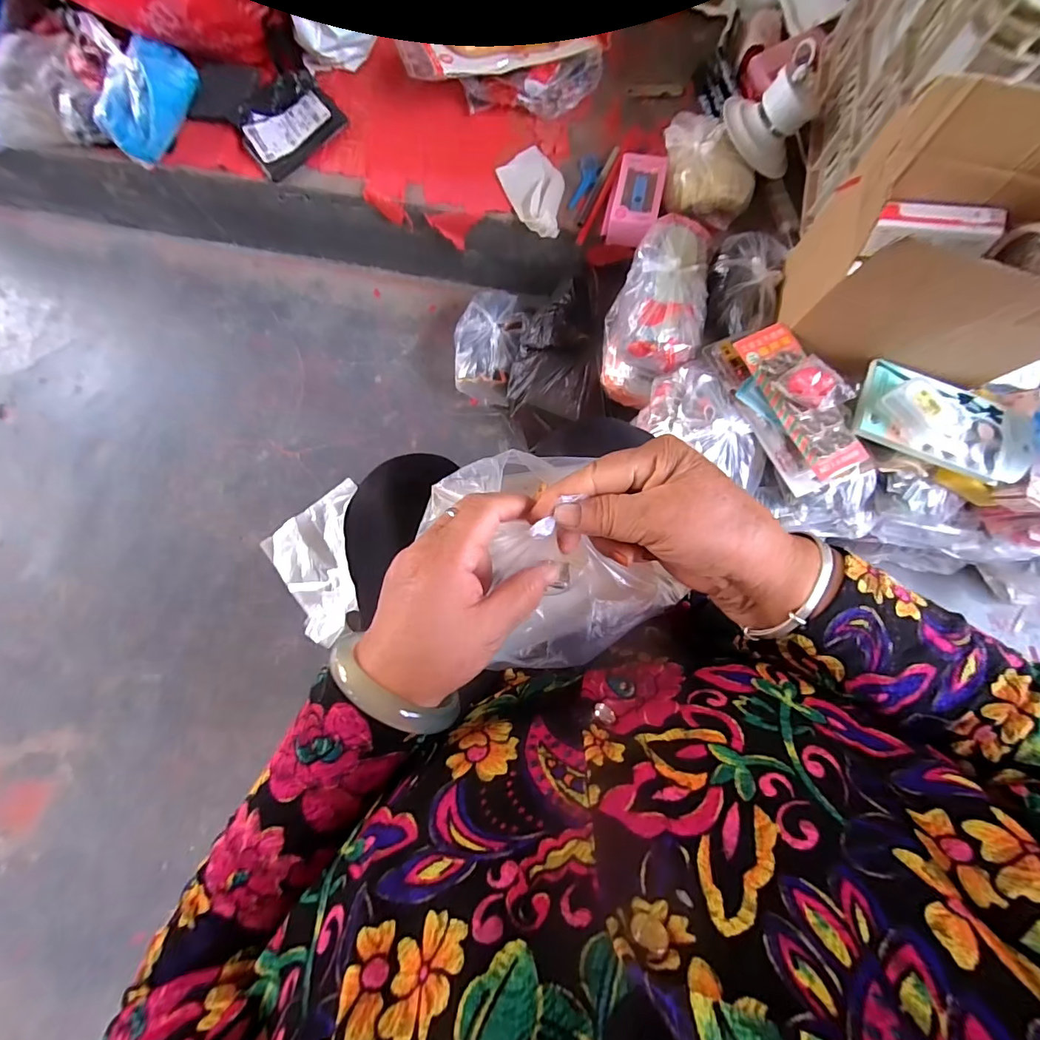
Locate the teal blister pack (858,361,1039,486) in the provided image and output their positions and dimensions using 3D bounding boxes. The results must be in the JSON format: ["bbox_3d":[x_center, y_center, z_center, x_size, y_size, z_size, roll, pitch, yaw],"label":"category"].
[{"bbox_3d":[0.473,-0.111,0.500,0.180,0.046,0.095,19,84,6],"label":"teal blister pack"}]

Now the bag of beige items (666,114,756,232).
[{"bbox_3d":[0.262,-0.494,0.640,0.117,0.060,0.142,0,82,4],"label":"bag of beige items"}]

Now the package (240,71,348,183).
[{"bbox_3d":[-0.362,-0.617,0.719,0.150,0.026,0.116,-44,81,-3],"label":"package"}]

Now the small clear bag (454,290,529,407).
[{"bbox_3d":[-0.047,-0.301,0.803,0.115,0.104,0.185,4,82,3],"label":"small clear bag"}]

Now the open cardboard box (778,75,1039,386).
[{"bbox_3d":[0.437,-0.258,0.459,0.242,0.179,0.182,12,83,6],"label":"open cardboard box"}]

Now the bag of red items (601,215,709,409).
[{"bbox_3d":[0.180,-0.283,0.625,0.113,0.128,0.208,7,82,5],"label":"bag of red items"}]

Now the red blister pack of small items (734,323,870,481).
[{"bbox_3d":[0.314,-0.137,0.503,0.074,0.040,0.185,-29,81,-1],"label":"red blister pack of small items"}]

